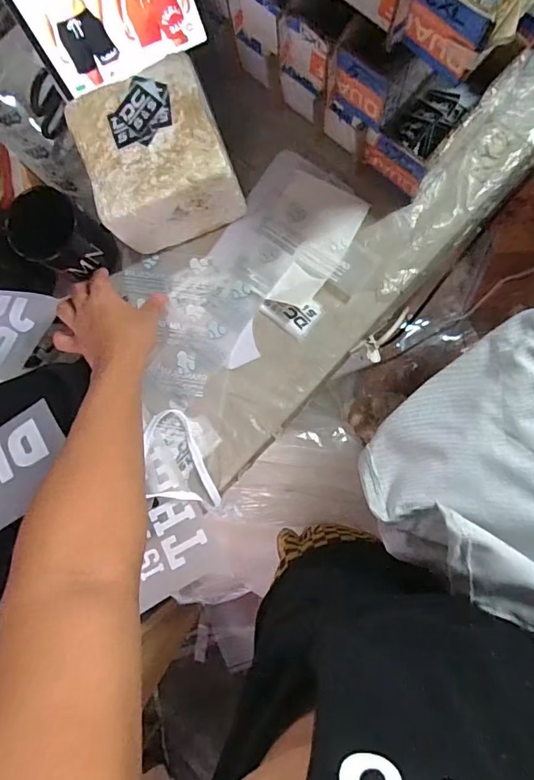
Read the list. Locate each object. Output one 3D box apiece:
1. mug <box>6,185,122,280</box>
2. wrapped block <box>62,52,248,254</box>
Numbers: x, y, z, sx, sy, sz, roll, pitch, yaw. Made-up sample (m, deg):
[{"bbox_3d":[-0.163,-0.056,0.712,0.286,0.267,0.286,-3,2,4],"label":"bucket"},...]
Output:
[{"bbox_3d":[-0.222,-0.165,0.539,0.079,0.101,0.075,-1,85,7],"label":"mug"},{"bbox_3d":[-0.113,-0.247,0.528,0.146,0.118,0.142,-22,83,5],"label":"wrapped block"}]

